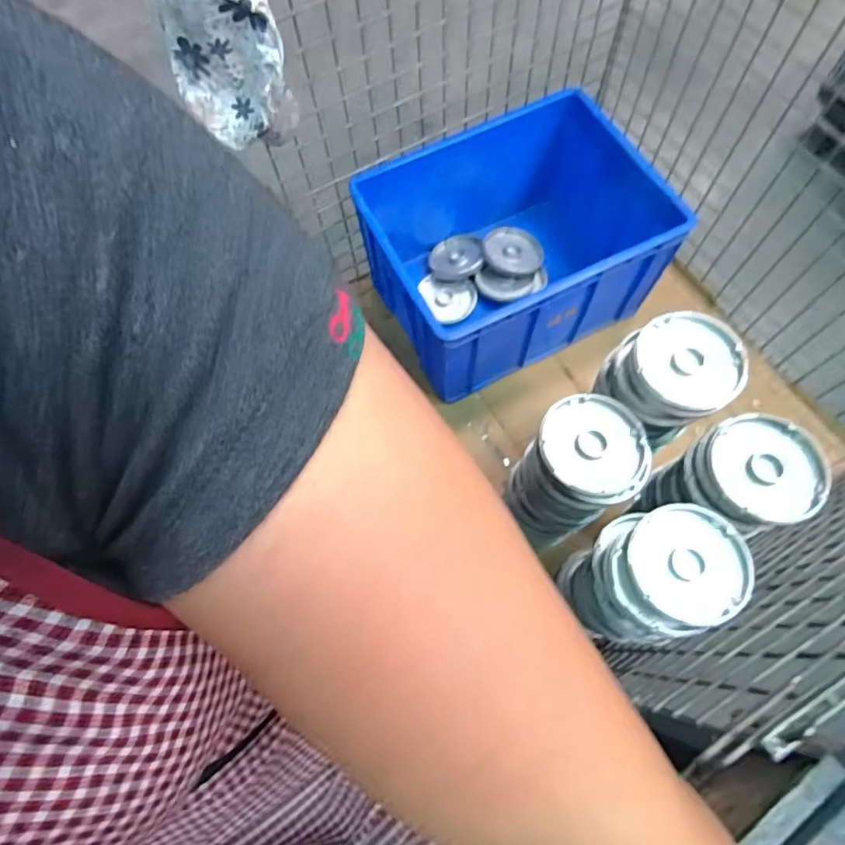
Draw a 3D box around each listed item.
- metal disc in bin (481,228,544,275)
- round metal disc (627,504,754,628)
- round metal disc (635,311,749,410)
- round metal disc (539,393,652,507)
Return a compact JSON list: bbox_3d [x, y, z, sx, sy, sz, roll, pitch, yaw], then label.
[{"bbox_3d":[0.209,-0.398,1.236,0.141,0.018,0.116,26,73,11],"label":"metal disc in bin"},{"bbox_3d":[0.325,0.171,0.653,0.138,0.018,0.138,-5,62,9],"label":"round metal disc"},{"bbox_3d":[0.358,-0.085,0.712,0.133,0.024,0.145,-1,69,2],"label":"round metal disc"},{"bbox_3d":[0.230,0.034,0.711,0.145,0.024,0.139,-1,69,2],"label":"round metal disc"}]

